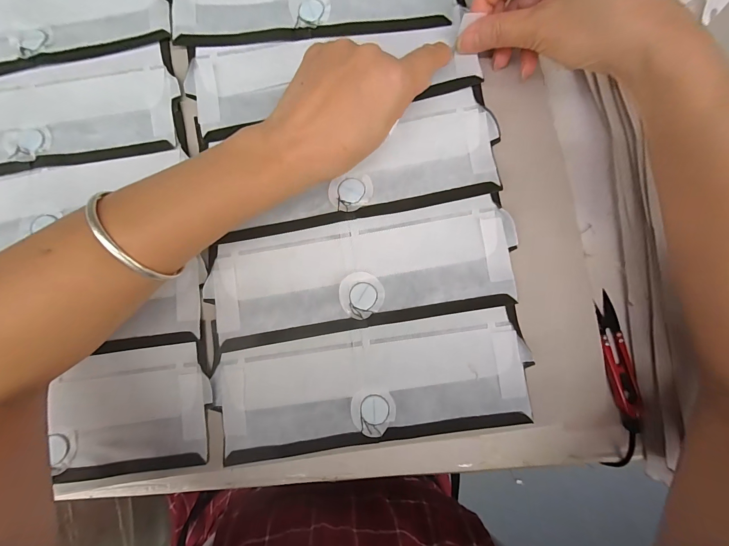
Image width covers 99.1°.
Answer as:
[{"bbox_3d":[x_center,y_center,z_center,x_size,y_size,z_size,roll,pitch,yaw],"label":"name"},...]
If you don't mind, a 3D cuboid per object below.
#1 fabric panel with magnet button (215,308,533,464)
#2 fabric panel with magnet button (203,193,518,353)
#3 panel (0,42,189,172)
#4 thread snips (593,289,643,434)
[{"bbox_3d":[0.002,0.085,0.238,0.239,0.006,0.094,-3,86,0],"label":"fabric panel with magnet button"},{"bbox_3d":[-0.002,-0.001,0.247,0.235,0.011,0.086,-9,86,-1],"label":"fabric panel with magnet button"},{"bbox_3d":[-0.270,-0.129,0.258,0.233,0.011,0.088,-8,86,-1],"label":"panel"},{"bbox_3d":[0.213,0.075,0.260,0.024,0.014,0.109,-9,88,1],"label":"thread snips"}]

